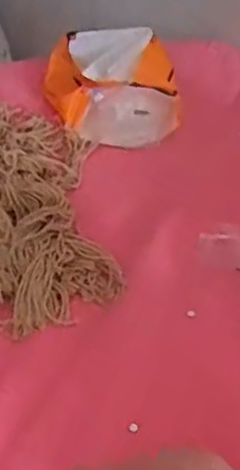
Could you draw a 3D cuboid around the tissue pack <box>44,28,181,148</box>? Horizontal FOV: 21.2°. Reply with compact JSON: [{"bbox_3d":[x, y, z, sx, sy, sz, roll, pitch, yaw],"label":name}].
[{"bbox_3d":[-0.010,-0.162,0.651,0.112,0.075,0.146,-8,43,-18],"label":"tissue pack"}]

